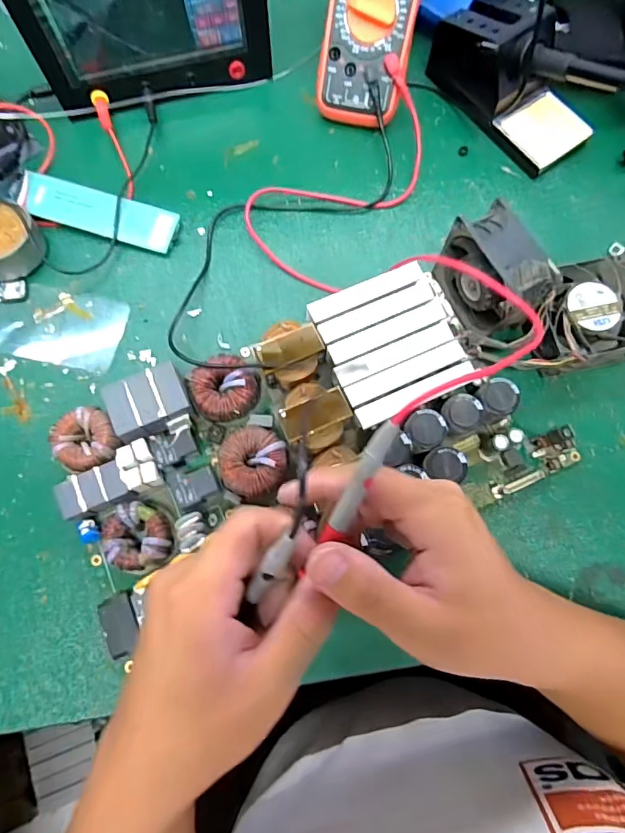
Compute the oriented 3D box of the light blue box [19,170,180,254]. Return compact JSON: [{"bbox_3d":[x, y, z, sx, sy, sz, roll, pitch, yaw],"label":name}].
[{"bbox_3d":[-0.194,-0.183,0.428,0.145,0.016,0.043,17,75,4],"label":"light blue box"}]

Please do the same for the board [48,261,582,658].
[{"bbox_3d":[-0.002,0.019,0.362,0.365,0.036,0.194,-24,76,-7],"label":"board"}]

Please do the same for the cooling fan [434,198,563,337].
[{"bbox_3d":[0.141,-0.106,0.375,0.039,0.082,0.090,-29,77,-8],"label":"cooling fan"}]

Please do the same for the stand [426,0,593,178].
[{"bbox_3d":[0.190,-0.317,0.437,0.081,0.076,0.163,-35,78,-9],"label":"stand"}]

